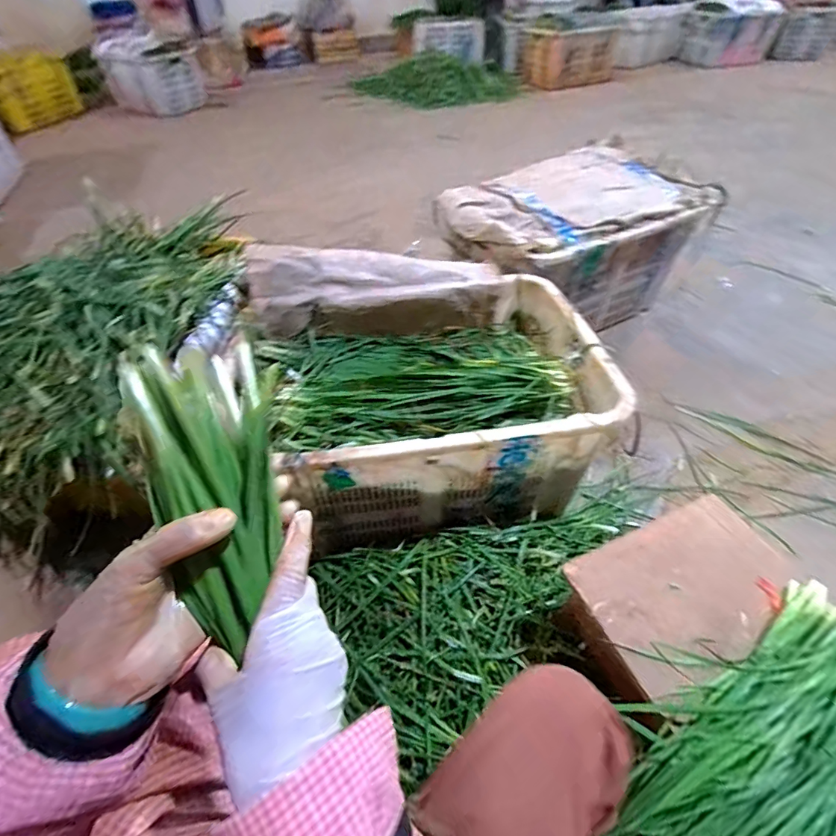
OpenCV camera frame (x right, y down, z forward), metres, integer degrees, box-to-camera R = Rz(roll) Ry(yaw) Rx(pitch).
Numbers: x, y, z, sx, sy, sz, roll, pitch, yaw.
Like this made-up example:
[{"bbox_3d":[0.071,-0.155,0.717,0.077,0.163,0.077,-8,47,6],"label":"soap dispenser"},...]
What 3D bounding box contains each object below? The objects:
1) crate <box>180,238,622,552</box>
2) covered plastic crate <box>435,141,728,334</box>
[{"bbox_3d":[-0.017,-0.065,0.912,0.692,0.279,0.527,-7,47,-4],"label":"crate"},{"bbox_3d":[0.449,-0.533,1.363,0.738,0.363,0.465,-21,50,-17],"label":"covered plastic crate"}]

